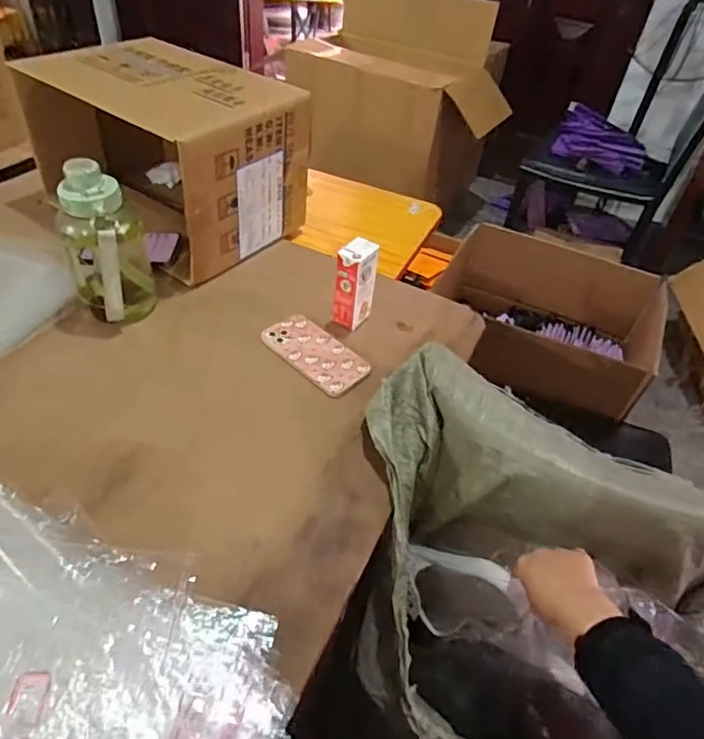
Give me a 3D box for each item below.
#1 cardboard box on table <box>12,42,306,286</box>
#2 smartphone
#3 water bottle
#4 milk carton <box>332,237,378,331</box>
[{"bbox_3d":[-0.319,-0.385,0.929,0.414,0.253,0.269,29,48,21],"label":"cardboard box on table"},{"bbox_3d":[-0.053,-0.026,0.774,0.160,0.017,0.084,36,51,26],"label":"smartphone"},{"bbox_3d":[-0.343,-0.165,0.741,0.107,0.218,0.091,-14,48,-20],"label":"water bottle"},{"bbox_3d":[0.004,-0.130,0.797,0.043,0.132,0.057,30,49,22],"label":"milk carton"}]

